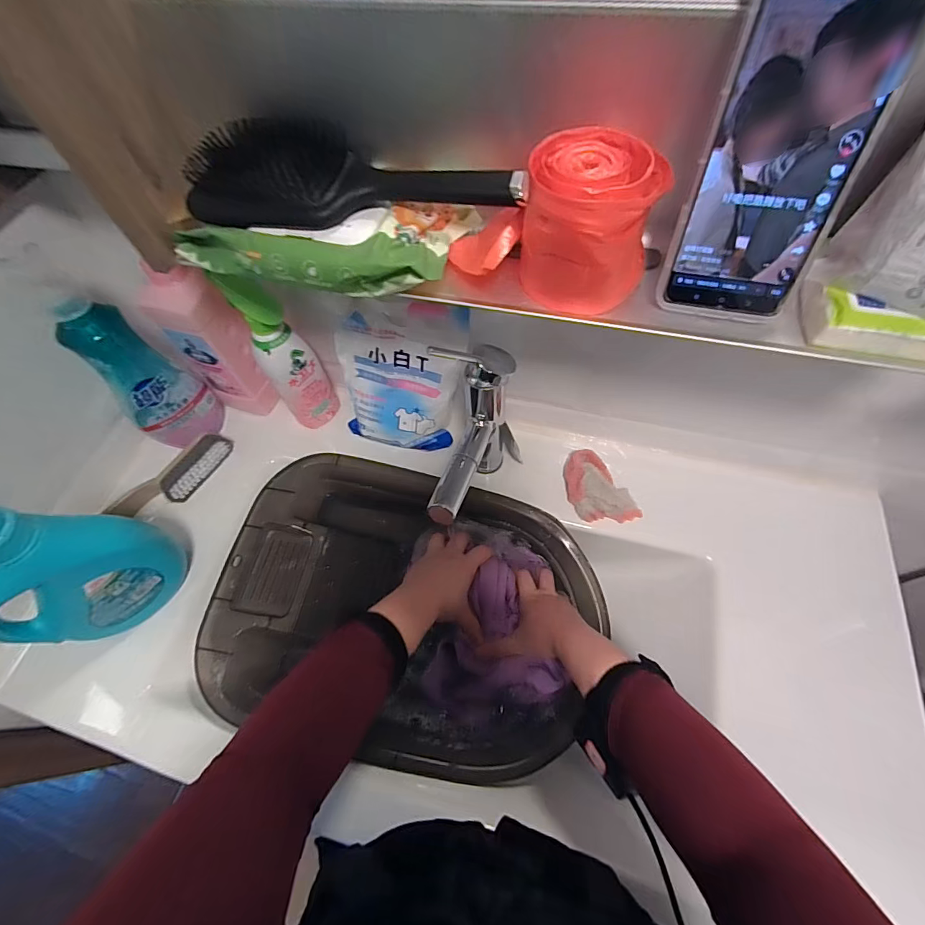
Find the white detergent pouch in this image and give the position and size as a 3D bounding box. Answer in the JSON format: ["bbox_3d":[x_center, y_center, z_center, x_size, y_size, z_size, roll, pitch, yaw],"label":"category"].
[{"bbox_3d":[-0.080,-0.100,0.539,0.167,0.188,0.085,10,63,9],"label":"white detergent pouch"}]

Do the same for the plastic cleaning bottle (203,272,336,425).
[{"bbox_3d":[-0.223,-0.129,0.543,0.071,0.225,0.050,-23,63,-9],"label":"plastic cleaning bottle"}]

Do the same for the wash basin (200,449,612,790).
[{"bbox_3d":[-0.068,0.177,0.540,0.450,0.087,0.324,12,63,10],"label":"wash basin"}]

